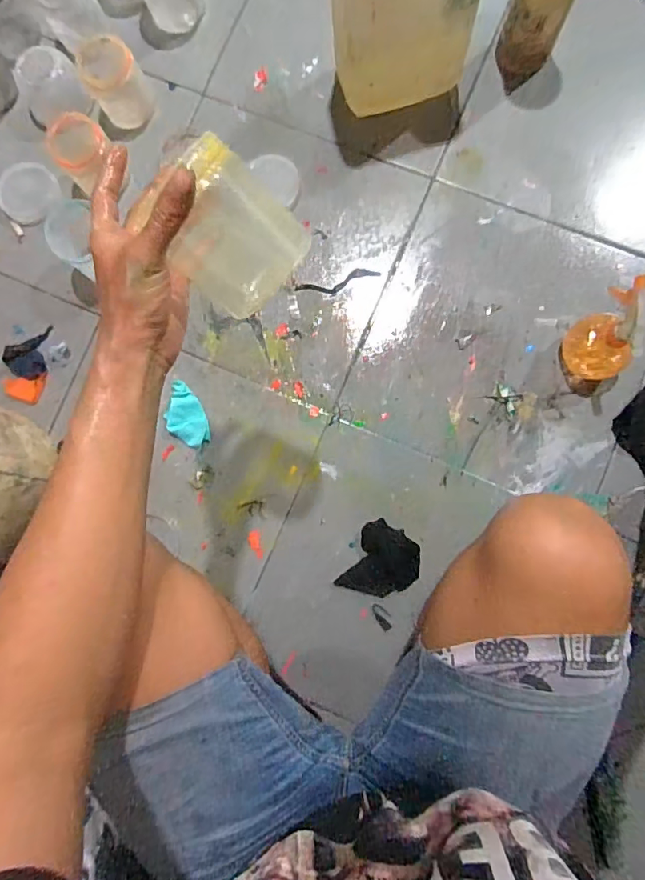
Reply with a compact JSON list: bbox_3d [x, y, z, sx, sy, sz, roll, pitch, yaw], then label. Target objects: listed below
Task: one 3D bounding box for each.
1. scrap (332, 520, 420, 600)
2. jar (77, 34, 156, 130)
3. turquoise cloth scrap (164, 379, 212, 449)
[{"bbox_3d":[0.091,0.184,0.735,0.098,0.009,0.109,24,87,6],"label":"scrap"},{"bbox_3d":[-0.326,-0.568,0.785,0.082,0.098,0.080,0,85,4],"label":"jar"},{"bbox_3d":[-0.214,-0.041,0.773,0.059,0.013,0.107,-19,84,2],"label":"turquoise cloth scrap"}]

